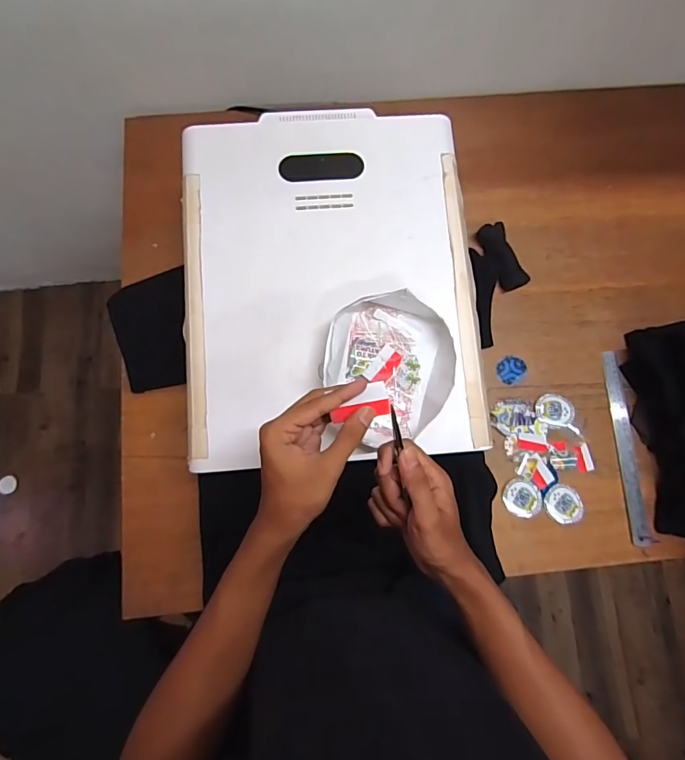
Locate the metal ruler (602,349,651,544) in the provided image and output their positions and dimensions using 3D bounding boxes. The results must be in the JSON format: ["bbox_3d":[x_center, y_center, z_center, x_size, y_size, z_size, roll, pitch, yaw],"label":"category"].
[{"bbox_3d":[0.486,0.113,0.744,0.033,0.007,0.323,-4,81,-3],"label":"metal ruler"}]

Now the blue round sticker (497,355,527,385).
[{"bbox_3d":[0.298,-0.017,0.765,0.050,0.004,0.050,-1,78,6],"label":"blue round sticker"}]

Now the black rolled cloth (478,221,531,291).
[{"bbox_3d":[0.289,-0.224,0.788,0.048,0.023,0.127,-22,82,-5],"label":"black rolled cloth"}]

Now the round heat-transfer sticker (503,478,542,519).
[{"bbox_3d":[0.302,0.198,0.724,0.063,0.005,0.060,0,80,-2],"label":"round heat-transfer sticker"}]

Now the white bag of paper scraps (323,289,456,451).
[{"bbox_3d":[0.064,-0.016,0.562,0.166,0.052,0.184,-5,81,-3],"label":"white bag of paper scraps"}]

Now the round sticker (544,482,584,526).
[{"bbox_3d":[0.369,0.208,0.724,0.063,0.005,0.059,-1,86,9],"label":"round sticker"}]

